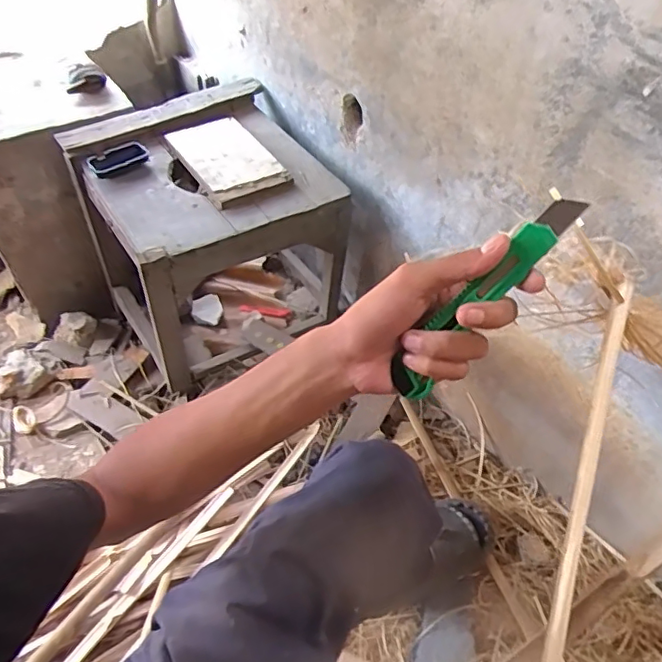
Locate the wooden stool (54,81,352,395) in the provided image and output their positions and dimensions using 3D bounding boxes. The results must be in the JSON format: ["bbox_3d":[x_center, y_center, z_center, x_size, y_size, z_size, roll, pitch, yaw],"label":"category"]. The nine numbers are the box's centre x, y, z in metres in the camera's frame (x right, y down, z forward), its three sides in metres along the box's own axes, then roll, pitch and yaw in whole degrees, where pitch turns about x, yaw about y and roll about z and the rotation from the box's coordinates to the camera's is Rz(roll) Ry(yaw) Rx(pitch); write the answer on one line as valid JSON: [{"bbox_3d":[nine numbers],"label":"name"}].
[{"bbox_3d":[-0.261,-0.201,1.242,0.455,0.446,0.438,-21,52,-17],"label":"wooden stool"}]

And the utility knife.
[{"bbox_3d":[0.099,-0.020,0.372,0.030,0.167,0.017,39,21,-3],"label":"utility knife"}]

